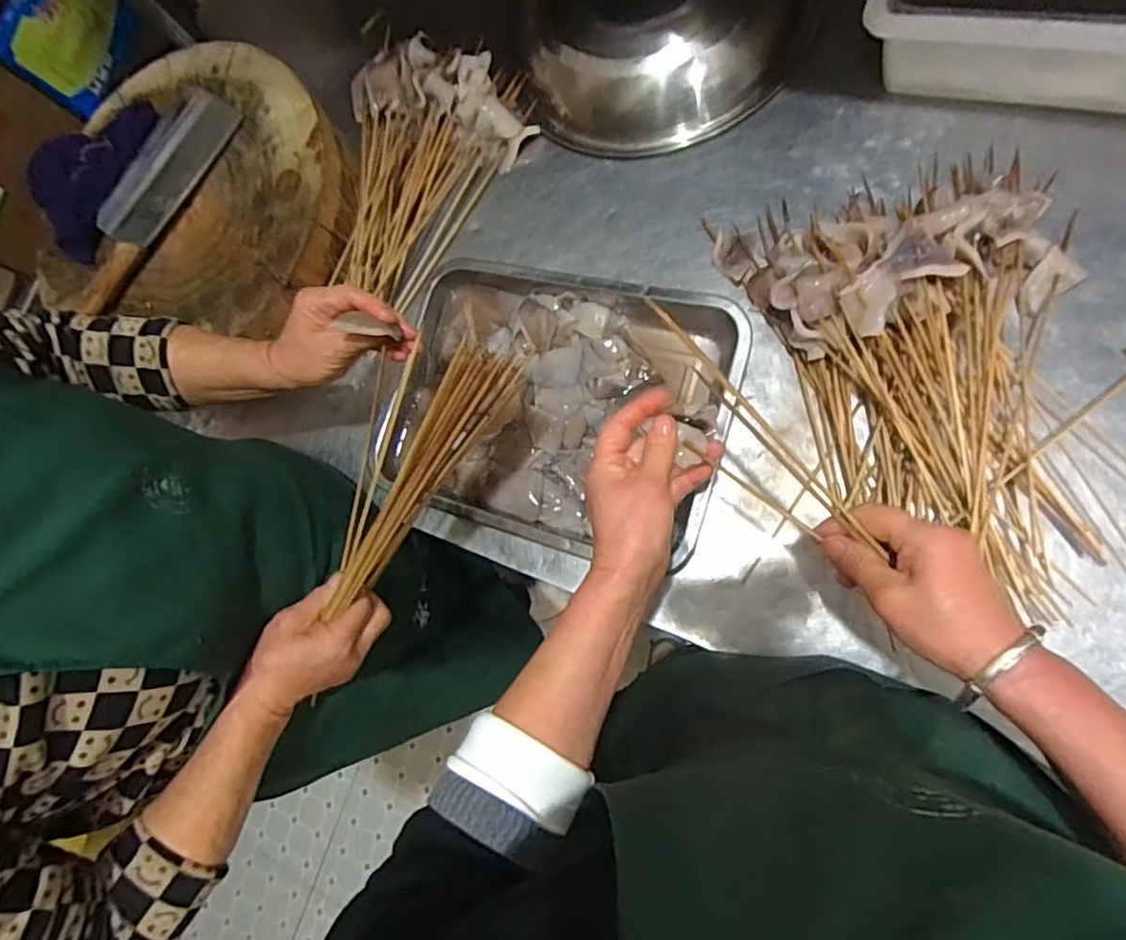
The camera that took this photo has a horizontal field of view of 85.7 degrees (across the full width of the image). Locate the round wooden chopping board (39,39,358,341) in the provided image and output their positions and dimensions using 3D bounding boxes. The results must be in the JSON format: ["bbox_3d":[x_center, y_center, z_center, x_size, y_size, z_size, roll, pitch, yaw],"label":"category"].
[{"bbox_3d":[-0.419,-0.334,0.706,0.359,0.057,0.335,-1,86,9],"label":"round wooden chopping board"}]

